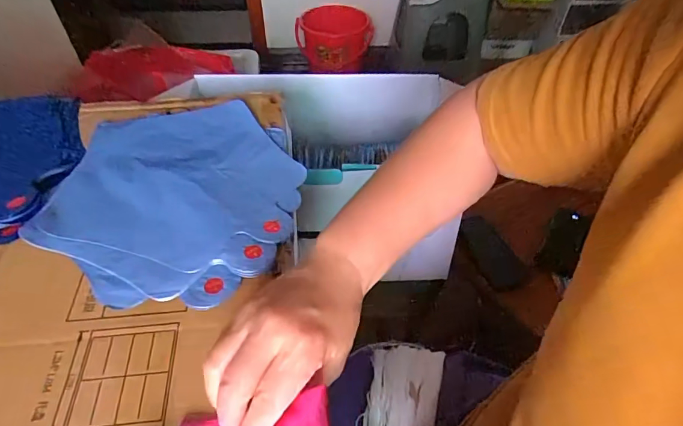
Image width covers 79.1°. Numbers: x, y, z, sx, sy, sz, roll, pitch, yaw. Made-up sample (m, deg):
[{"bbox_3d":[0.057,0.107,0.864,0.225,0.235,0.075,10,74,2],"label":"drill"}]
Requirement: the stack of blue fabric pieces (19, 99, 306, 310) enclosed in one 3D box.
[{"bbox_3d":[-0.161,-0.028,0.409,0.229,0.010,0.254,1,48,1],"label":"stack of blue fabric pieces"}]

